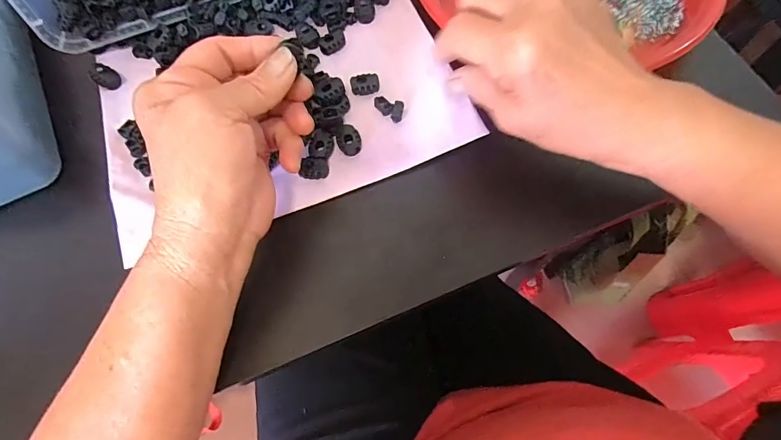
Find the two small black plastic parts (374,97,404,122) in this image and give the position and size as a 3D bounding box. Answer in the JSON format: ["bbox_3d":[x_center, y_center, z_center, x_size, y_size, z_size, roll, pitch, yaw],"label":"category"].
[{"bbox_3d":[-0.001,-0.084,0.317,0.026,0.006,0.015,34,73,15],"label":"two small black plastic parts"}]

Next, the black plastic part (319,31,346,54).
[{"bbox_3d":[-0.046,-0.142,0.342,0.022,0.008,0.013,-27,70,-8],"label":"black plastic part"}]

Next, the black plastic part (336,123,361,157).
[{"bbox_3d":[-0.030,-0.057,0.307,0.016,0.009,0.022,-14,68,-3],"label":"black plastic part"}]

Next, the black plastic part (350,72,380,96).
[{"bbox_3d":[-0.019,-0.102,0.325,0.021,0.007,0.015,-10,68,-1],"label":"black plastic part"}]

